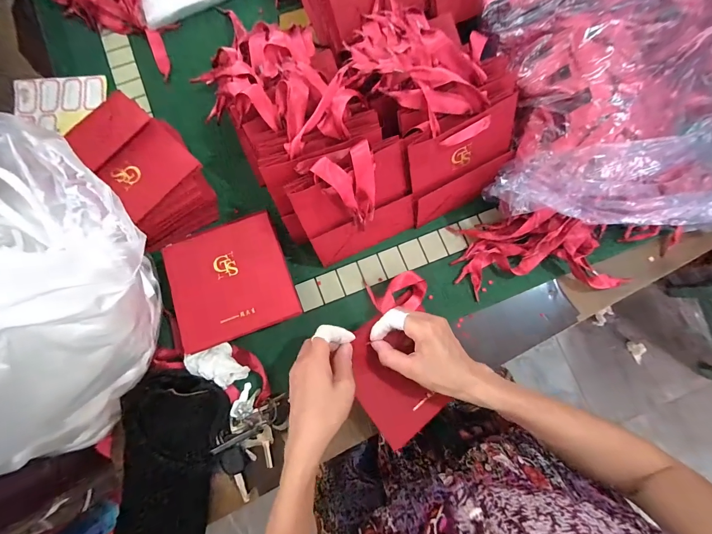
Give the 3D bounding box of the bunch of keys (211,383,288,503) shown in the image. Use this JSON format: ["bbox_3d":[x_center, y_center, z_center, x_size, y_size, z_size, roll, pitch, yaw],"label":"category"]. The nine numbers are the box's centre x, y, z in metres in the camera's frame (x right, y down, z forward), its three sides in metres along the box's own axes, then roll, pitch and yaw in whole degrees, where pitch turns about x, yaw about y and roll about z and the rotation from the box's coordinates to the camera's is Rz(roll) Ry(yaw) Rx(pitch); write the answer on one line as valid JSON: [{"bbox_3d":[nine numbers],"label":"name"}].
[{"bbox_3d":[-0.136,0.223,0.410,0.071,0.024,0.129,18,80,3],"label":"bunch of keys"}]

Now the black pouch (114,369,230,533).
[{"bbox_3d":[-0.227,0.232,0.391,0.114,0.029,0.188,6,80,1],"label":"black pouch"}]

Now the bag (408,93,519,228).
[{"bbox_3d":[0.133,-0.124,0.399,0.138,0.119,0.015,-27,48,0],"label":"bag"}]

